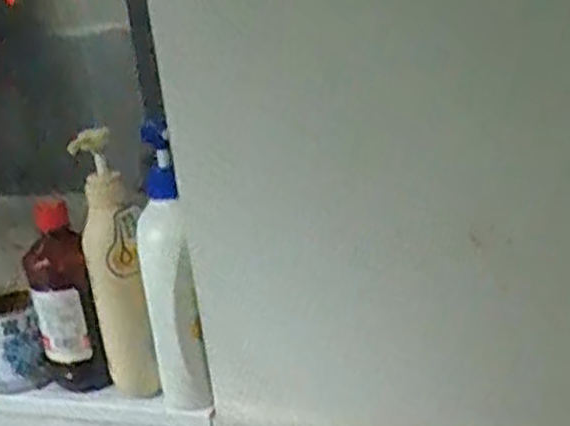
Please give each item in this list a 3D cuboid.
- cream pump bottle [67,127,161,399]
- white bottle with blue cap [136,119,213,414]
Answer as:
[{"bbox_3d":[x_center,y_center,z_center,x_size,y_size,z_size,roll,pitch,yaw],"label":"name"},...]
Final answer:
[{"bbox_3d":[-0.149,0.050,0.689,0.048,0.231,0.052,-13,17,-19],"label":"cream pump bottle"},{"bbox_3d":[-0.102,0.050,0.671,0.045,0.236,0.063,-11,17,-12],"label":"white bottle with blue cap"}]

